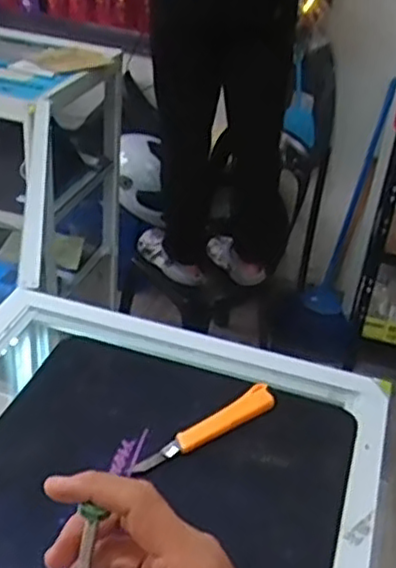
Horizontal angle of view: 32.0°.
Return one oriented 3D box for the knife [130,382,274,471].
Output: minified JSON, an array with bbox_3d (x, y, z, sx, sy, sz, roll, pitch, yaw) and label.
[{"bbox_3d":[0.011,0.123,0.584,0.145,0.014,0.023,-26,45,-38],"label":"knife"}]

